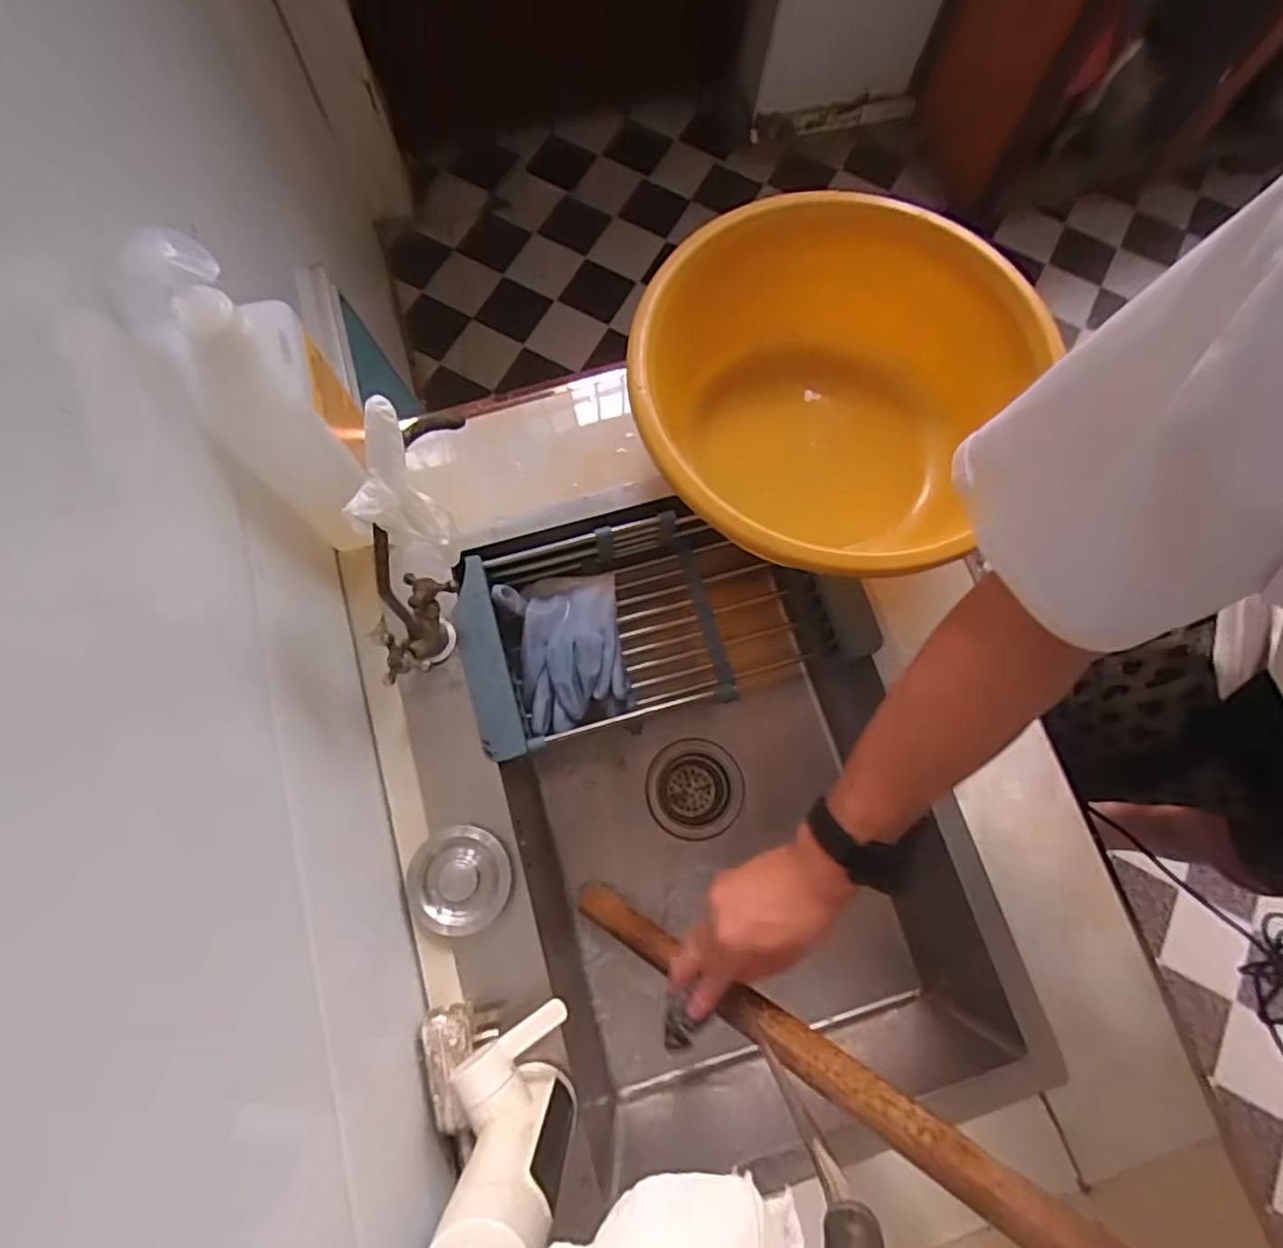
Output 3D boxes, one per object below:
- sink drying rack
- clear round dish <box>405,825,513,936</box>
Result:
[{"bbox_3d":[0.008,-0.009,0.657,0.352,0.101,0.189,-17,75,-7],"label":"sink drying rack"},{"bbox_3d":[-0.152,0.212,0.558,0.079,0.022,0.082,1,74,-2],"label":"clear round dish"}]

